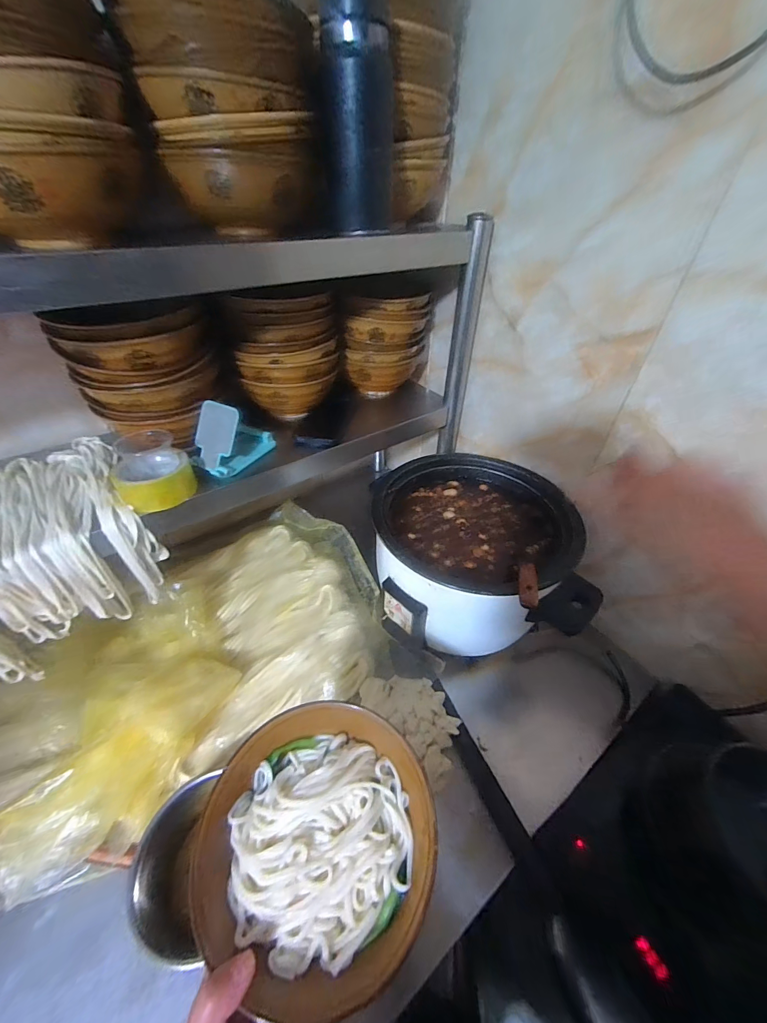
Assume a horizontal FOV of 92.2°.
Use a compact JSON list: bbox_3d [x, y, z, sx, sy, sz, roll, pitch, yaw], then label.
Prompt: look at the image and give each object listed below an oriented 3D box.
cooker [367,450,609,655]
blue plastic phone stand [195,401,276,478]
[{"bbox_3d":[0.138,0.070,0.641,0.297,0.213,0.306,2,44,-2],"label":"cooker"},{"bbox_3d":[-0.224,-0.111,0.533,0.072,0.093,0.123,15,45,13],"label":"blue plastic phone stand"}]

